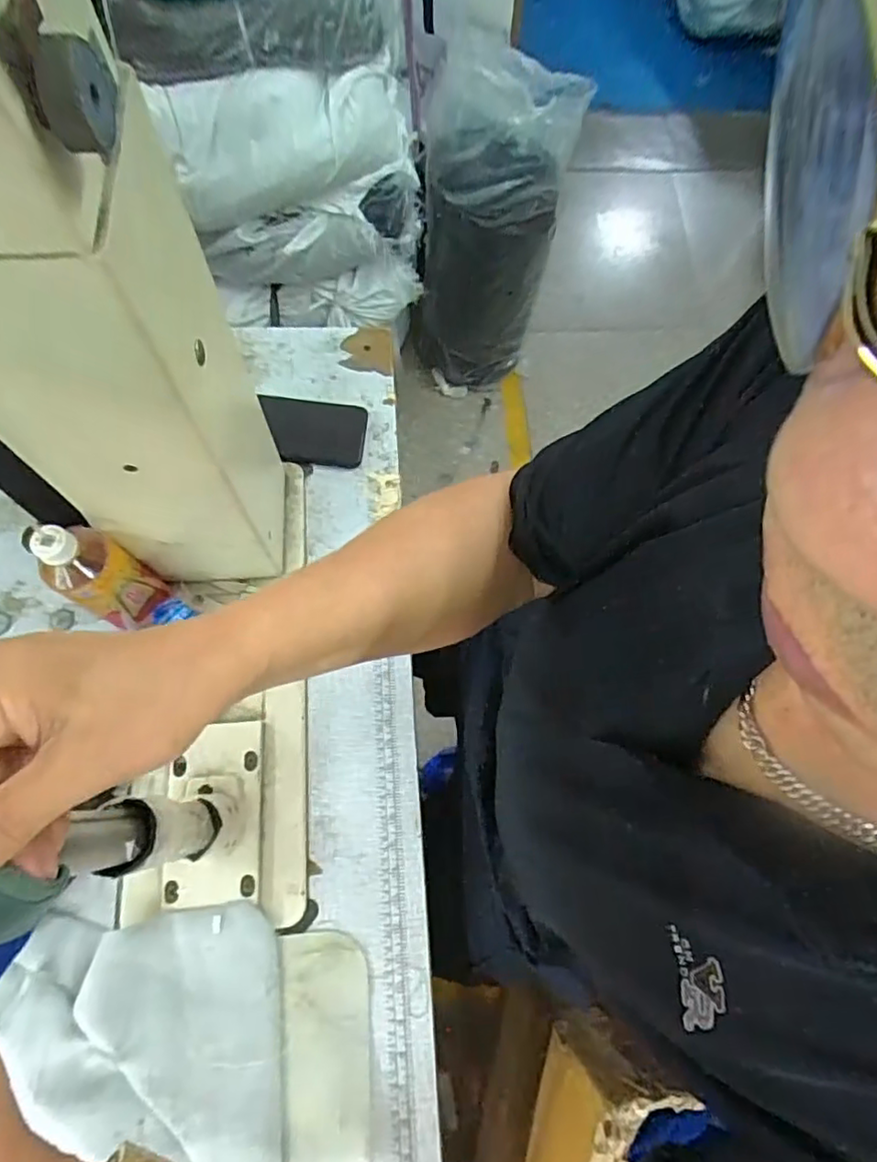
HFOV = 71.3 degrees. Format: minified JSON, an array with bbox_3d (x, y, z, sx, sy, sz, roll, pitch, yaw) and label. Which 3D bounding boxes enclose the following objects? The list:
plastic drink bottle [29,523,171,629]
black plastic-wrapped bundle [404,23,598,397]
[{"bbox_3d":[-0.326,-0.004,0.594,0.059,0.184,0.067,32,73,8],"label":"plastic drink bottle"},{"bbox_3d":[0.089,-0.669,1.267,0.272,0.723,0.163,23,72,5],"label":"black plastic-wrapped bundle"}]

